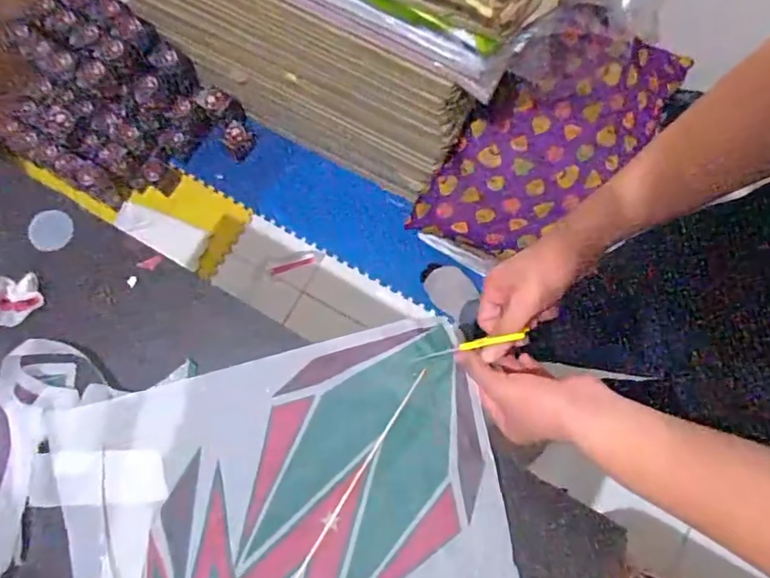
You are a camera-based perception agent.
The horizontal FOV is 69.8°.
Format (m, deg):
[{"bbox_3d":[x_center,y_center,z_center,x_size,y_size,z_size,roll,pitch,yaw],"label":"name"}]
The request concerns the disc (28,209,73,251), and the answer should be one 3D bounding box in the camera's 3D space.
[{"bbox_3d":[-0.356,-0.063,0.590,0.045,0.009,0.051,-44,79,-9],"label":"disc"}]

